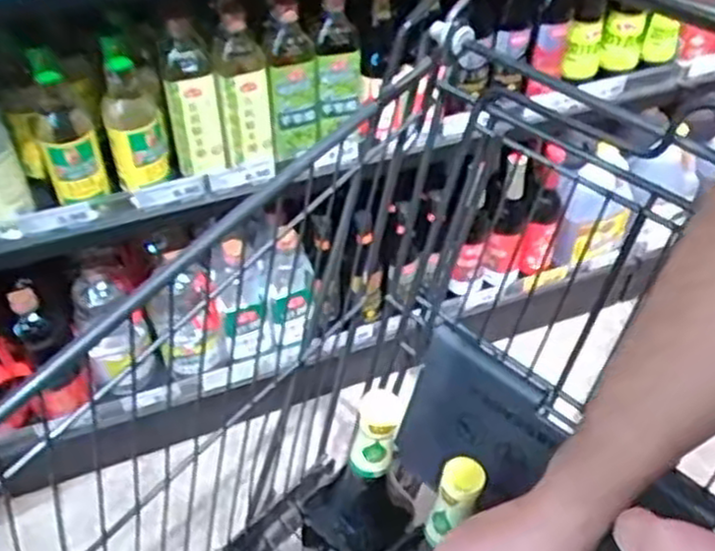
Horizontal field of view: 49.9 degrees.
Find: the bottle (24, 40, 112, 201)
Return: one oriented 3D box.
[{"bbox_3d":[-0.352,-0.185,0.909,0.066,0.198,0.062,-17,48,-16],"label":"bottle"}]

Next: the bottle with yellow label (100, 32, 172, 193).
[{"bbox_3d":[-0.278,-0.205,0.949,0.072,0.189,0.087,-13,47,-12],"label":"bottle with yellow label"}]

